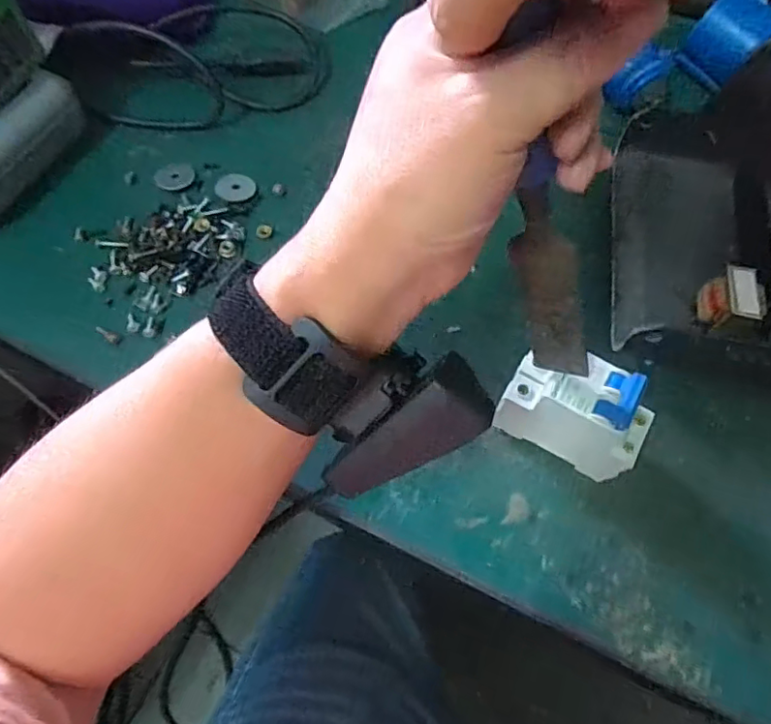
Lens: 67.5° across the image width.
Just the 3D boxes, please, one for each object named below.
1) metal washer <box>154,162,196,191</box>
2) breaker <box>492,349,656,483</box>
[{"bbox_3d":[-0.156,-0.138,0.427,0.029,0.004,0.024,-18,66,-11],"label":"metal washer"},{"bbox_3d":[0.107,0.029,0.328,0.078,0.076,0.037,26,65,9],"label":"breaker"}]

